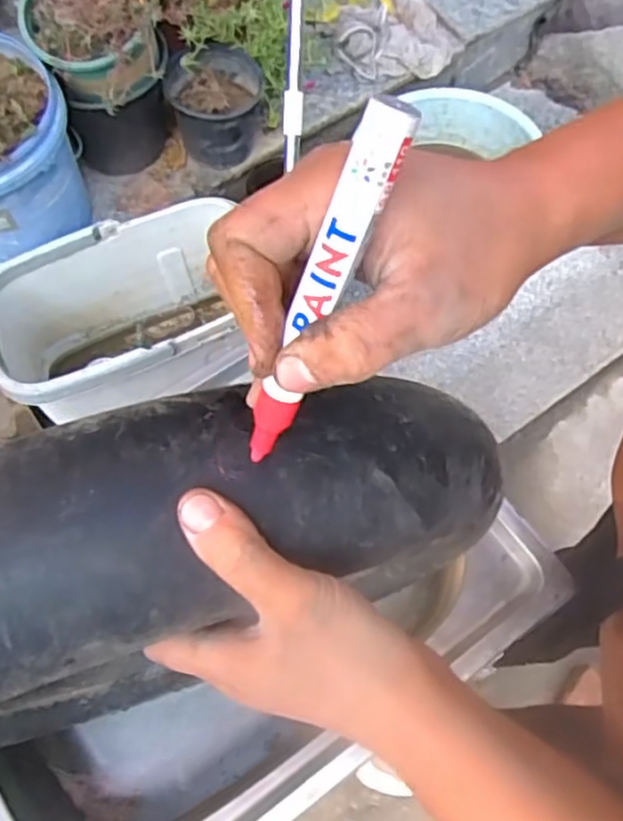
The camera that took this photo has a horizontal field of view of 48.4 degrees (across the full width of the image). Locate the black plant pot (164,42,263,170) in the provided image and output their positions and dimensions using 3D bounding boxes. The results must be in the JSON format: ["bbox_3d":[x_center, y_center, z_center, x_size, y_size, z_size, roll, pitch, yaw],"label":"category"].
[{"bbox_3d":[-0.155,-0.494,1.137,0.151,0.147,0.119,-6,67,-3],"label":"black plant pot"}]

